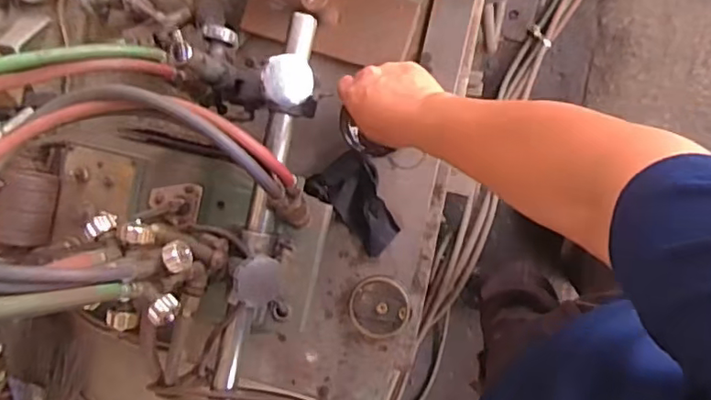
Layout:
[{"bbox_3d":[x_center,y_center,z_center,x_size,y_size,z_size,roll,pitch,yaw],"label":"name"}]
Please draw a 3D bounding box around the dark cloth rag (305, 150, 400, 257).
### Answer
[{"bbox_3d":[0.008,-0.001,0.779,0.085,0.023,0.134,-44,86,6],"label":"dark cloth rag"}]

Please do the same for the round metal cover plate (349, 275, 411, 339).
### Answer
[{"bbox_3d":[0.033,0.146,0.787,0.079,0.008,0.082,0,91,7],"label":"round metal cover plate"}]

